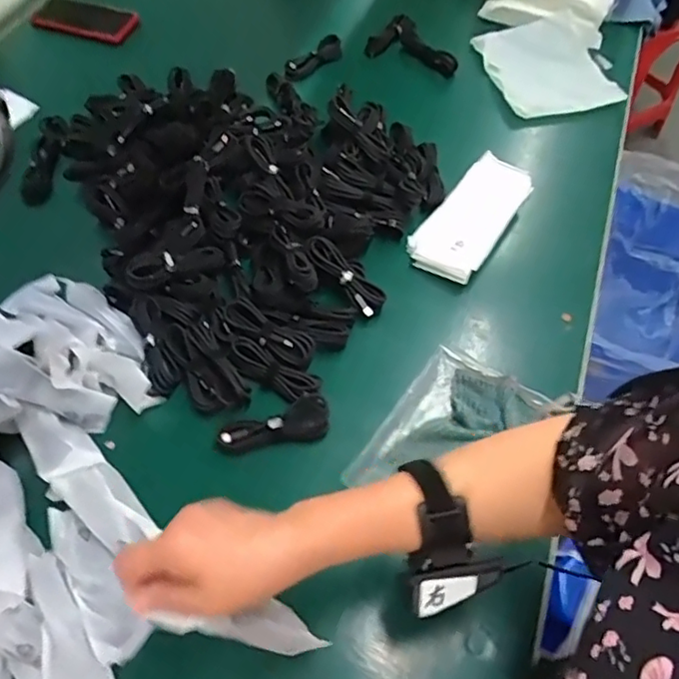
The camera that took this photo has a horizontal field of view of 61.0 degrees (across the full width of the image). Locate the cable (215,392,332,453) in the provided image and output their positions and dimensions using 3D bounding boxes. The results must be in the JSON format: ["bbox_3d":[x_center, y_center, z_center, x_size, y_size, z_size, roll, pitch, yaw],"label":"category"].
[{"bbox_3d":[-0.066,0.086,0.584,0.109,0.019,0.042,-10,58,-7],"label":"cable"}]

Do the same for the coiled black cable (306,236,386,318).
[{"bbox_3d":[0.007,-0.076,0.661,0.108,0.015,0.040,44,65,0],"label":"coiled black cable"}]

